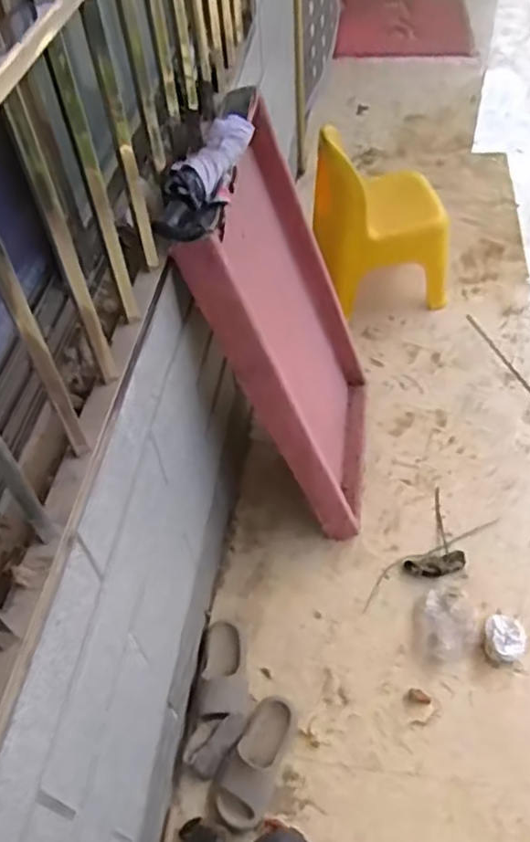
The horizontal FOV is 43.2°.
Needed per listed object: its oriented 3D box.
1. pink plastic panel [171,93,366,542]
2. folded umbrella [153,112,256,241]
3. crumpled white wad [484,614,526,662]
[{"bbox_3d":[0.078,-0.178,1.509,0.075,0.902,0.535,-6,50,22],"label":"pink plastic panel"},{"bbox_3d":[-0.090,-0.391,1.069,0.087,0.055,0.244,19,72,17],"label":"folded umbrella"},{"bbox_3d":[0.527,0.478,1.474,0.089,0.057,0.091,-2,53,2],"label":"crumpled white wad"}]

